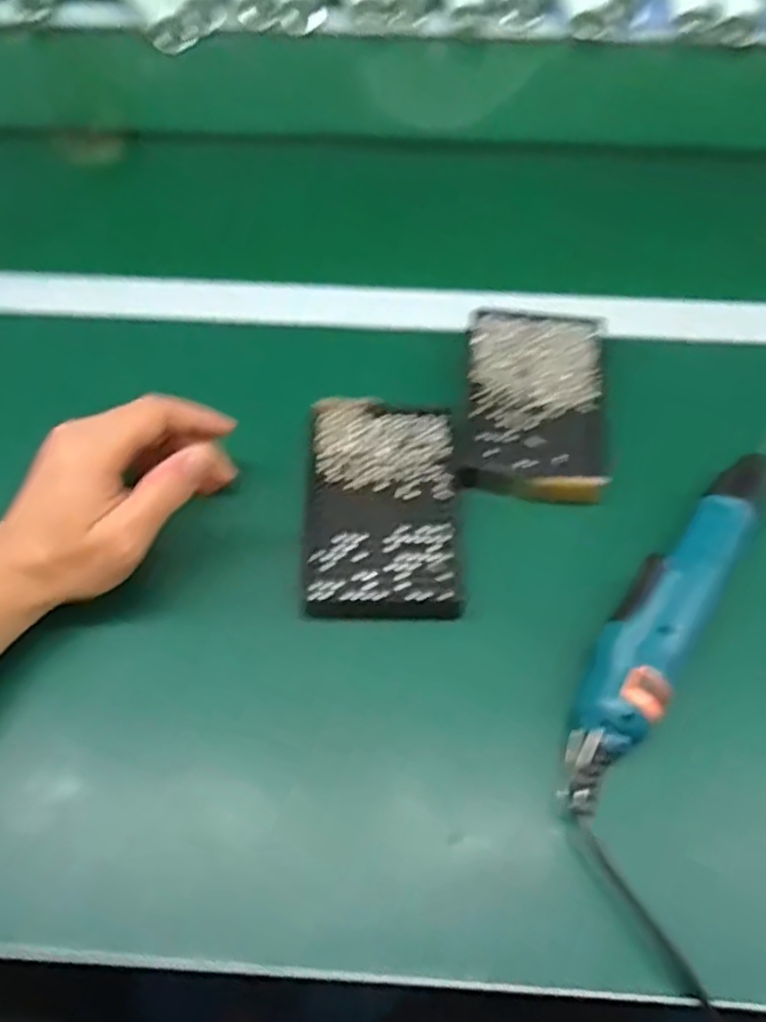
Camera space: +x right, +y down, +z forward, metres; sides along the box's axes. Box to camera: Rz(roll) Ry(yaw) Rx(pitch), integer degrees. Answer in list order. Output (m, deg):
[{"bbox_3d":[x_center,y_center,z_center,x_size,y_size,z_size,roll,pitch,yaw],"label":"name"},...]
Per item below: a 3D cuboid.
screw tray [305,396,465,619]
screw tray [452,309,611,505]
[{"bbox_3d":[0.000,-0.007,0.423,0.085,0.010,0.145,0,58,0],"label":"screw tray"},{"bbox_3d":[0.098,-0.073,0.462,0.090,0.015,0.144,7,58,5],"label":"screw tray"}]

